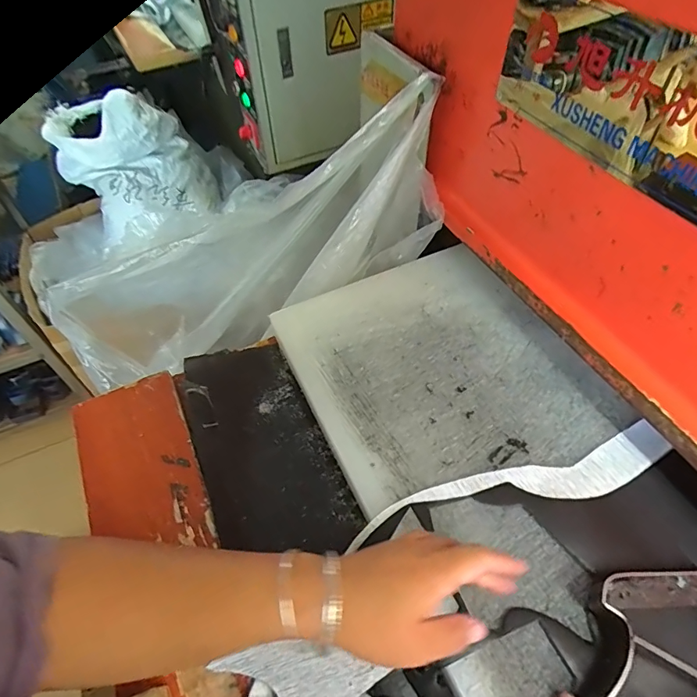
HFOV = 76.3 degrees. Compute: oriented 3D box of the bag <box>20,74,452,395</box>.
[{"bbox_3d":[-0.126,-0.139,0.634,0.563,0.251,0.226,-22,50,17],"label":"bag"}]

